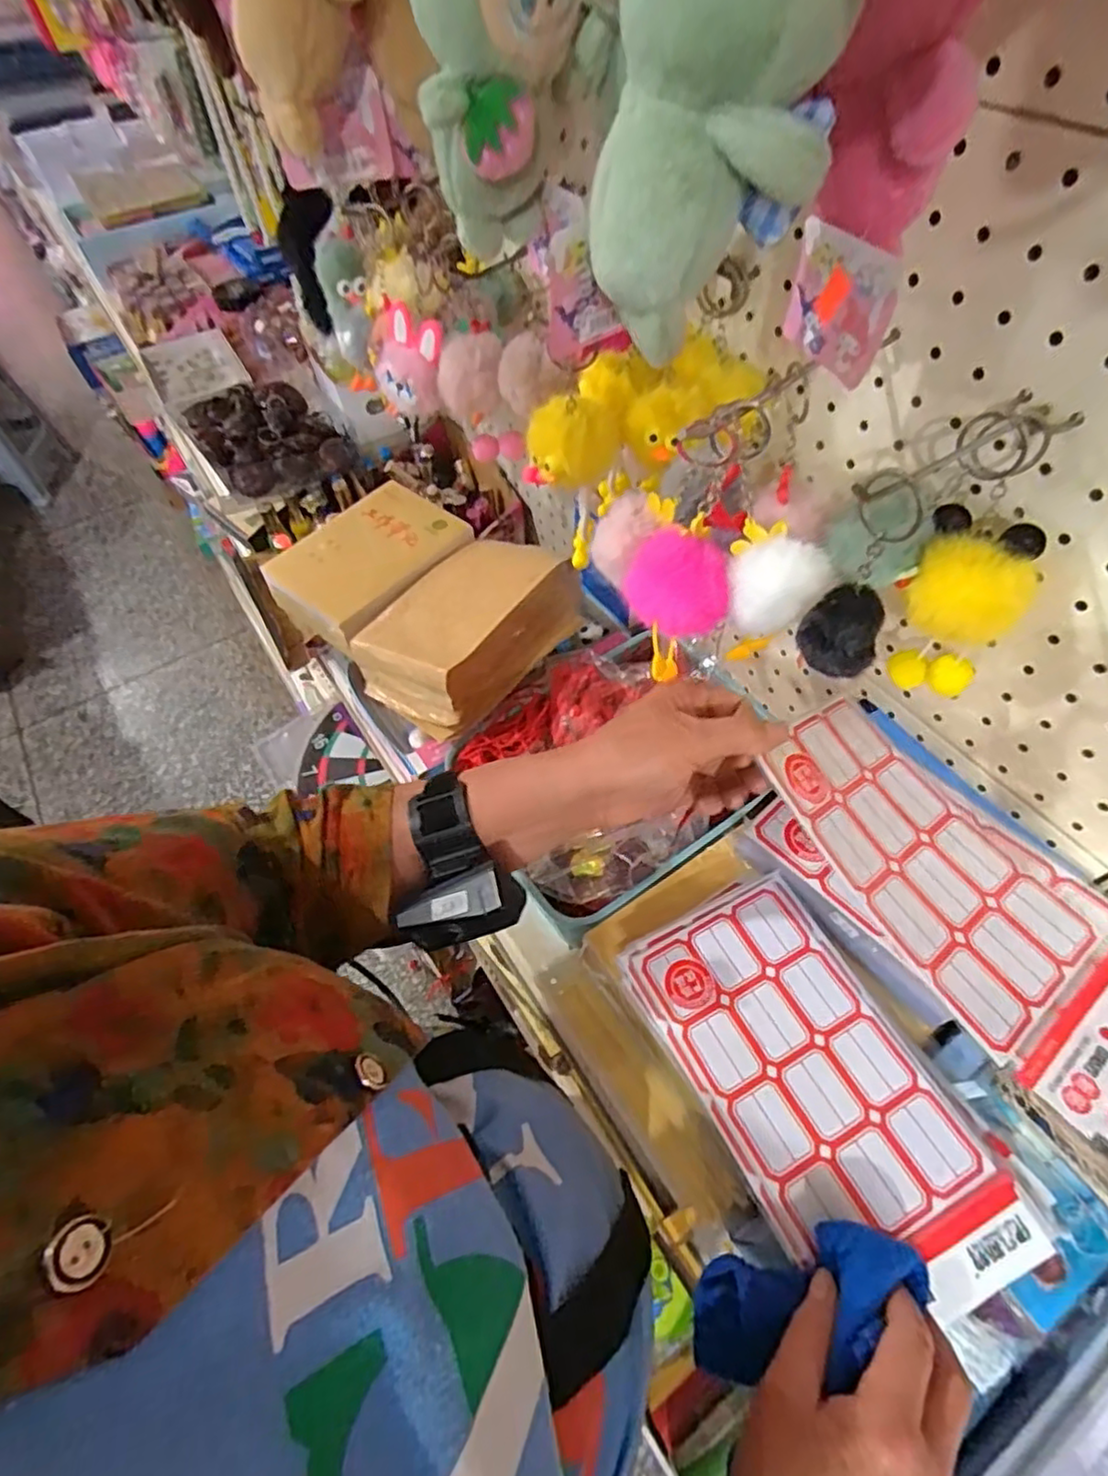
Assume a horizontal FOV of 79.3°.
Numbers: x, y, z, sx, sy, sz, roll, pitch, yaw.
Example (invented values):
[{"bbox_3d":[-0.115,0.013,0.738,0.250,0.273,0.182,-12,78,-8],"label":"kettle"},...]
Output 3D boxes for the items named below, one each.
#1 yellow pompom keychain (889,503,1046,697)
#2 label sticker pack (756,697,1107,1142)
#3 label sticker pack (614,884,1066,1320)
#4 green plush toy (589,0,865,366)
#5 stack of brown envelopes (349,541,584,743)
[{"bbox_3d":[0.216,-0.066,0.362,0.058,0.099,0.052,33,64,23],"label":"yellow pompom keychain"},{"bbox_3d":[0.226,0.079,0.380,0.115,0.021,0.231,-27,66,-30],"label":"label sticker pack"},{"bbox_3d":[0.160,0.211,0.412,0.130,0.015,0.243,-26,58,-14],"label":"label sticker pack"},{"bbox_3d":[0.048,-0.205,0.204,0.071,0.141,0.052,-2,56,2],"label":"green plush toy"},{"bbox_3d":[-0.081,-0.107,0.620,0.133,0.077,0.194,32,63,22],"label":"stack of brown envelopes"}]

